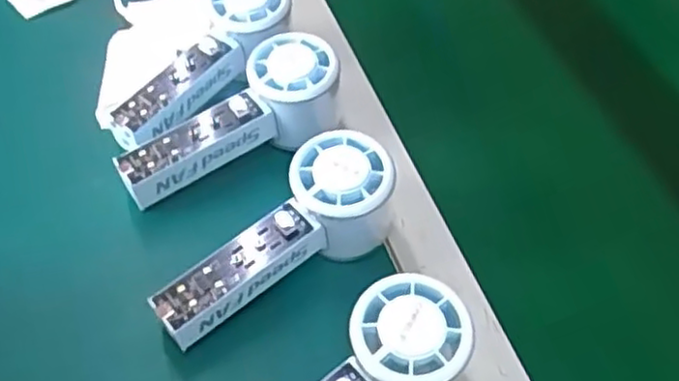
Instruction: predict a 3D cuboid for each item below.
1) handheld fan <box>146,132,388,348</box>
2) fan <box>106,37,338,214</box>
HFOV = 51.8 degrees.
[{"bbox_3d":[-0.038,0.026,0.397,0.150,0.068,0.056,-26,59,-22],"label":"handheld fan"},{"bbox_3d":[-0.061,-0.049,0.456,0.141,0.071,0.051,-21,57,-19],"label":"fan"}]

